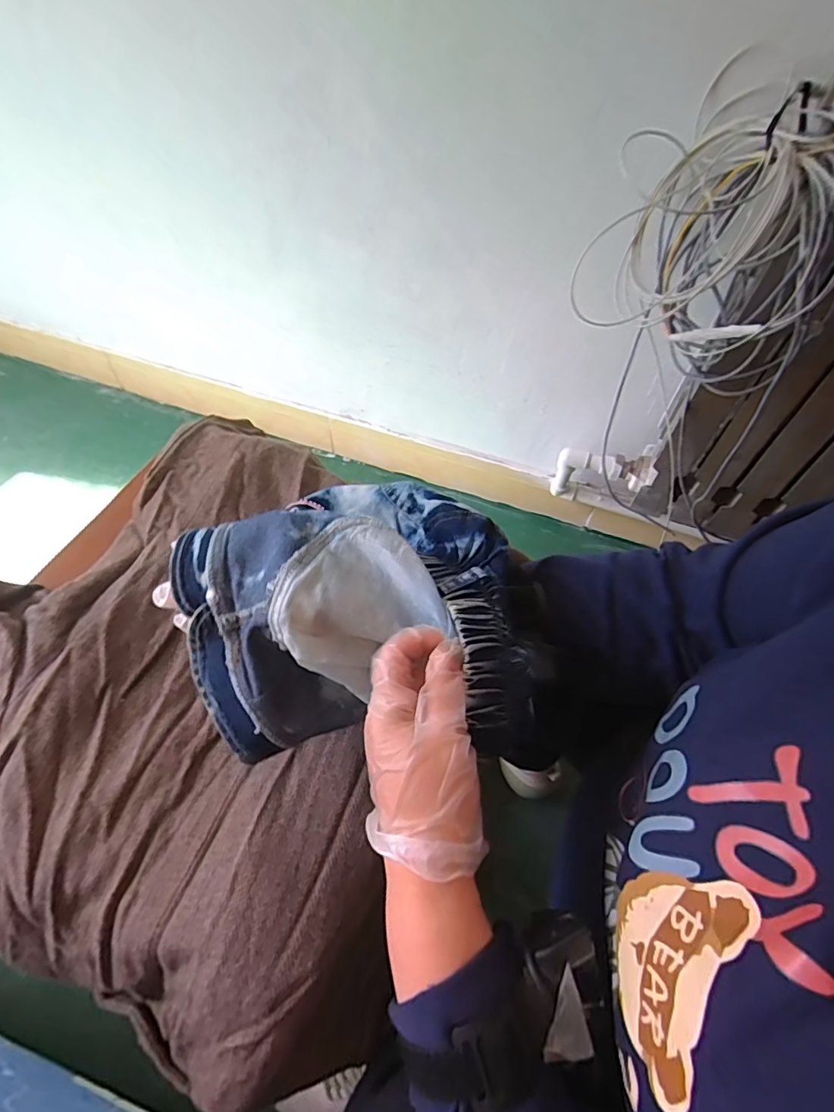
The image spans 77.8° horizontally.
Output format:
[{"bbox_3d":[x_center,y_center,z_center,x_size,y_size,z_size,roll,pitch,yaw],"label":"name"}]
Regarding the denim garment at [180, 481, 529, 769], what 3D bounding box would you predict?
[{"bbox_3d":[-0.051,0.018,0.399,0.239,0.104,0.232,1,57,-1],"label":"denim garment"}]

